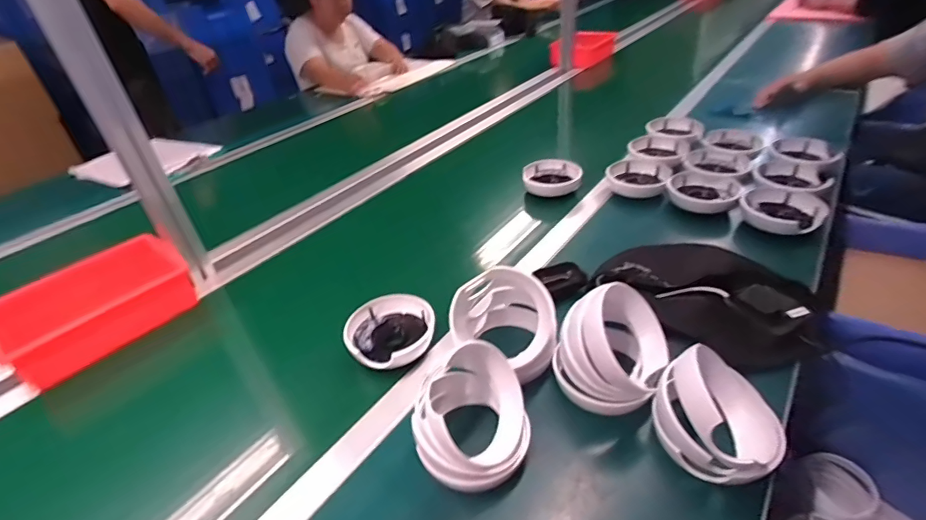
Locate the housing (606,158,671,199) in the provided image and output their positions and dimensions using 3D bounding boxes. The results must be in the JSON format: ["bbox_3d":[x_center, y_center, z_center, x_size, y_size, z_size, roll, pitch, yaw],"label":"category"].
[{"bbox_3d":[0.346,-0.166,0.907,0.112,0.039,0.117,-4,35,3],"label":"housing"}]

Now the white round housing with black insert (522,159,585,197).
[{"bbox_3d":[0.182,-0.167,0.937,0.119,0.031,0.115,-4,35,3],"label":"white round housing with black insert"}]

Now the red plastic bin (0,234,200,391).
[{"bbox_3d":[-0.557,0.066,0.697,0.154,0.092,0.250,24,45,35],"label":"red plastic bin"}]

